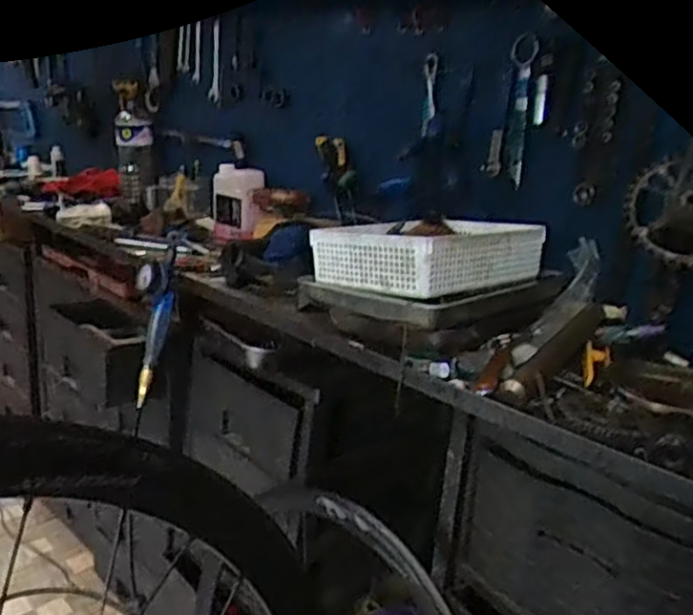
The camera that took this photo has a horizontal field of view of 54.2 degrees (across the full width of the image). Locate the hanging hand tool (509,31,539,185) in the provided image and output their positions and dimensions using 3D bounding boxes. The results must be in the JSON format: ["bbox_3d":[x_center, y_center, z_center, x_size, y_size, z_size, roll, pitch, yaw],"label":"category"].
[{"bbox_3d":[0.324,-0.361,1.248,0.008,0.270,0.060,-1,4,-38],"label":"hanging hand tool"}]

